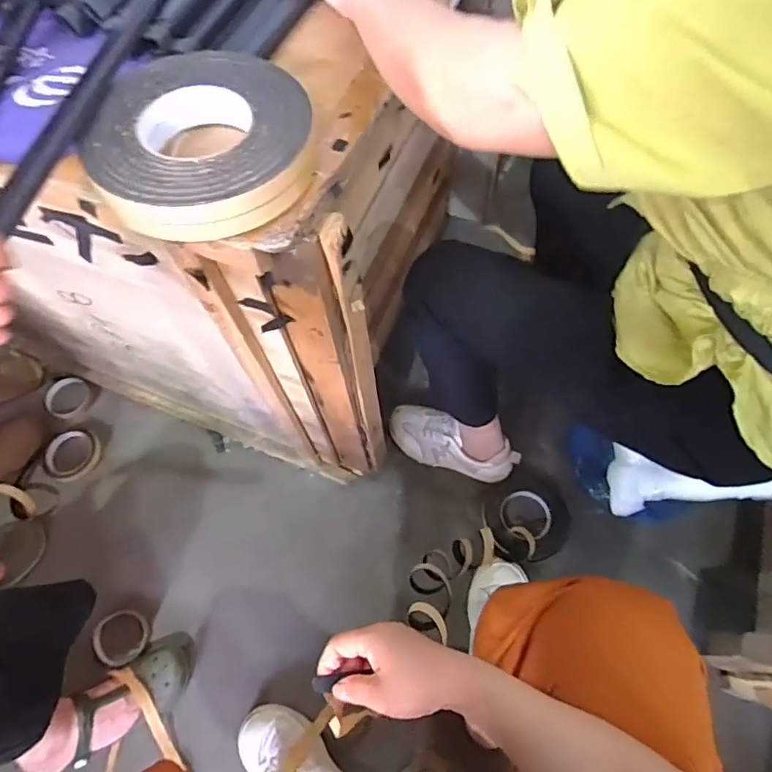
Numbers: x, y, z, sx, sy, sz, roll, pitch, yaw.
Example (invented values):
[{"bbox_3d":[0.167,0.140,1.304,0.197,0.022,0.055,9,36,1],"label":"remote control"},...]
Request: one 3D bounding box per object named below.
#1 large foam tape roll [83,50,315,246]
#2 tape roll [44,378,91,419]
[{"bbox_3d":[-0.131,-0.178,0.391,0.155,0.027,0.172,-33,67,-13],"label":"large foam tape roll"},{"bbox_3d":[-0.602,0.026,1.034,0.078,0.027,0.078,-1,64,2],"label":"tape roll"}]

